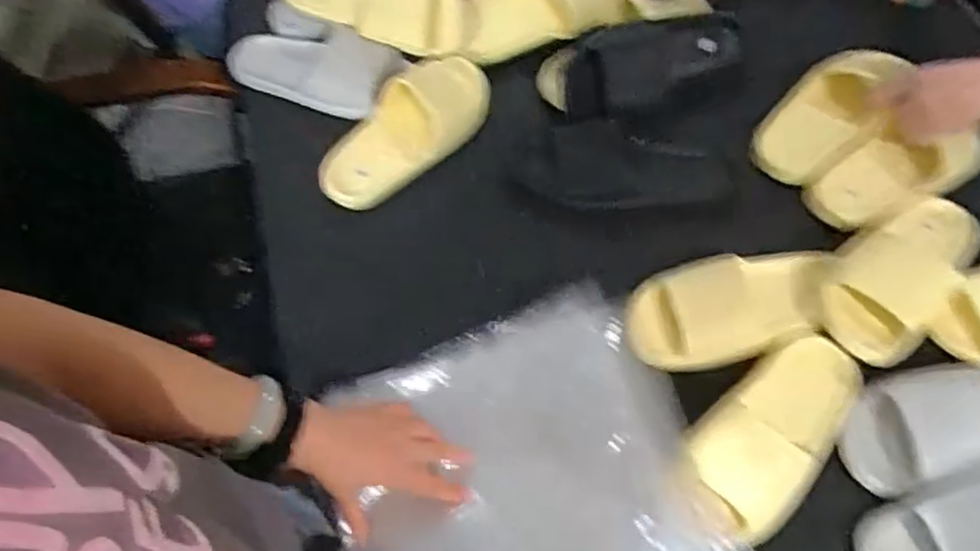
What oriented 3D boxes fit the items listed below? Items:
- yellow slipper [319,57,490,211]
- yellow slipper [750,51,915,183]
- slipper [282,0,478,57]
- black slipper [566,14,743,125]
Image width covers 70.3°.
[{"bbox_3d":[-0.106,-0.184,0.857,0.249,0.058,0.113,-40,67,-17],"label":"yellow slipper"},{"bbox_3d":[0.416,-0.202,0.841,0.220,0.053,0.105,-40,67,-17],"label":"yellow slipper"},{"bbox_3d":[-0.149,-0.364,0.926,0.253,0.073,0.099,20,104,8],"label":"slipper"},{"bbox_3d":[0.202,-0.267,0.874,0.242,0.067,0.083,-18,62,-7],"label":"black slipper"}]

